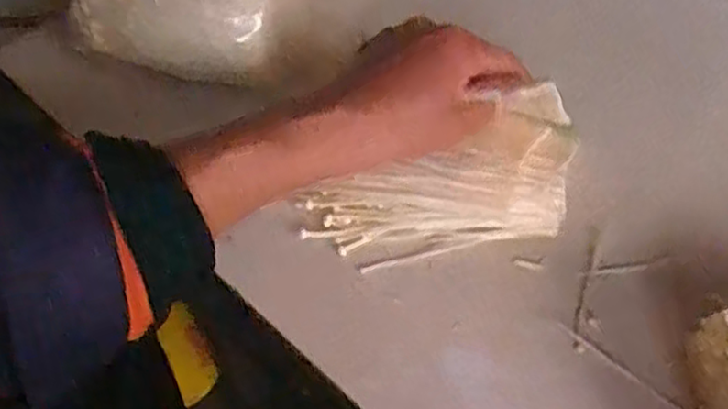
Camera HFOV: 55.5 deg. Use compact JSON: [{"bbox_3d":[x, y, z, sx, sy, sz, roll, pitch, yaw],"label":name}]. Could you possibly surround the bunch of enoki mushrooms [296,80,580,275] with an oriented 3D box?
[{"bbox_3d":[0.043,-0.008,0.388,0.157,0.076,0.051,-21,55,11],"label":"bunch of enoki mushrooms"}]

